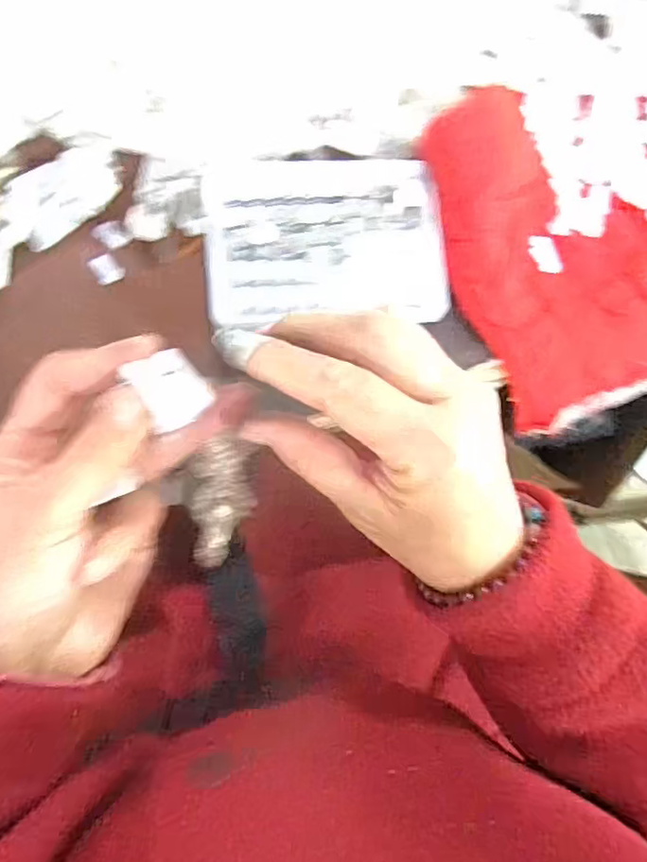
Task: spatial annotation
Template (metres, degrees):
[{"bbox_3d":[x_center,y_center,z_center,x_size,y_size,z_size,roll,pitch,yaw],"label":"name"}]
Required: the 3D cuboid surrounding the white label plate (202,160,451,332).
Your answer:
[{"bbox_3d":[0.001,-0.112,0.347,0.134,0.009,0.104,-5,79,-7],"label":"white label plate"}]

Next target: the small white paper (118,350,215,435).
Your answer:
[{"bbox_3d":[-0.055,-0.016,0.218,0.022,0.004,0.026,-34,90,-23],"label":"small white paper"}]

